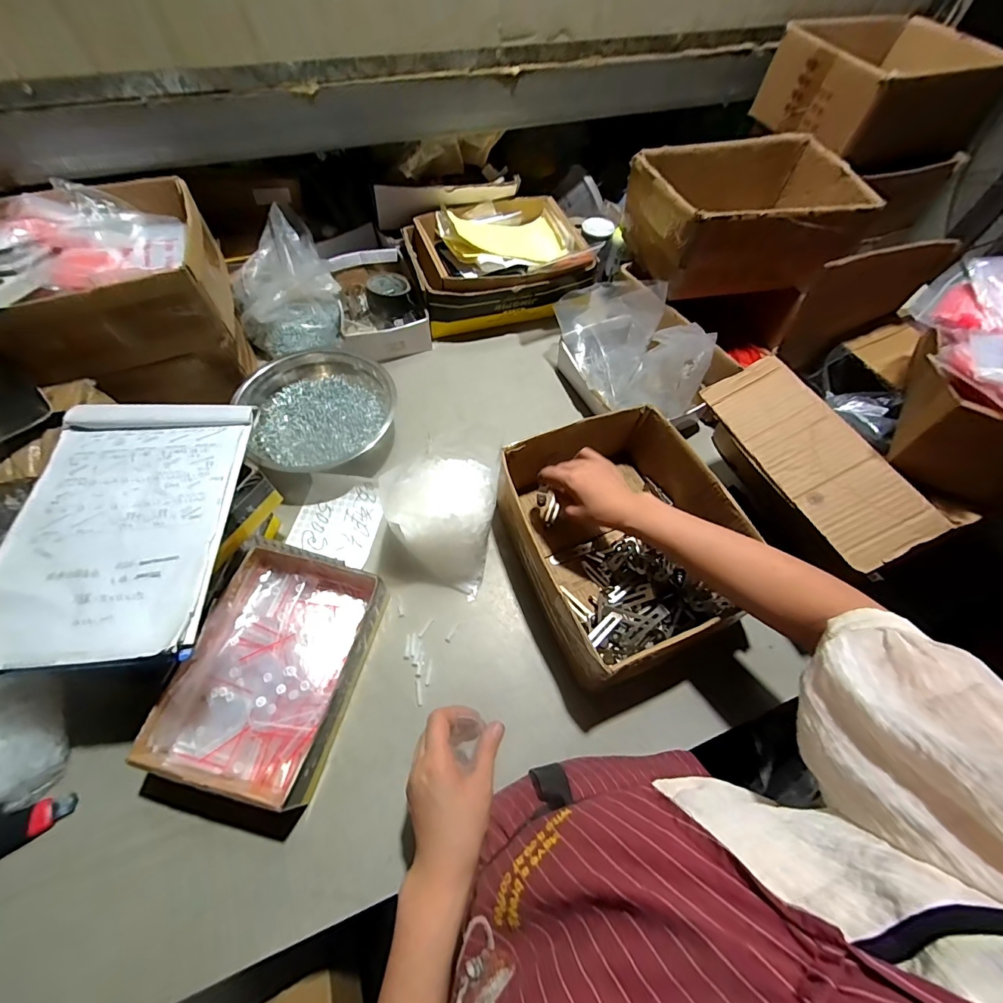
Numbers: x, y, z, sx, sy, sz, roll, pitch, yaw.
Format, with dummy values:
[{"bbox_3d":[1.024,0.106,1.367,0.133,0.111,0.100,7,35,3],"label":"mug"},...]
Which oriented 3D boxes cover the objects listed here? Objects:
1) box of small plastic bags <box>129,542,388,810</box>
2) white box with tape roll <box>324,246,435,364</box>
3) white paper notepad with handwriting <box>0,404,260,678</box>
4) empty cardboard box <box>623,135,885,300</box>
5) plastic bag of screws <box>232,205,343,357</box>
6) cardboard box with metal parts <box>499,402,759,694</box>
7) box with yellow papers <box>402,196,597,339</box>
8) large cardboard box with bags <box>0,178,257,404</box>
[{"bbox_3d":[-0.265,0.195,0.516,0.179,0.077,0.251,12,60,4],"label":"box of small plastic bags"},{"bbox_3d":[-0.244,-0.394,0.850,0.154,0.058,0.257,-16,62,-12],"label":"white box with tape roll"},{"bbox_3d":[-0.412,0.018,0.470,0.217,0.012,0.313,-3,60,-4],"label":"white paper notepad with handwriting"},{"bbox_3d":[0.410,-0.493,0.749,0.341,0.135,0.241,-12,61,-9],"label":"empty cardboard box"},{"bbox_3d":[-0.399,-0.396,0.786,0.177,0.140,0.207,-14,62,-10],"label":"plastic bag of screws"},{"bbox_3d":[0.159,0.045,0.591,0.262,0.126,0.309,-22,64,-14],"label":"cardboard box with metal parts"},{"bbox_3d":[-0.008,-0.494,0.880,0.345,0.123,0.257,-10,61,-8],"label":"box with yellow papers"},{"bbox_3d":[-0.604,-0.307,0.659,0.340,0.240,0.268,-16,62,-11],"label":"large cardboard box with bags"}]

